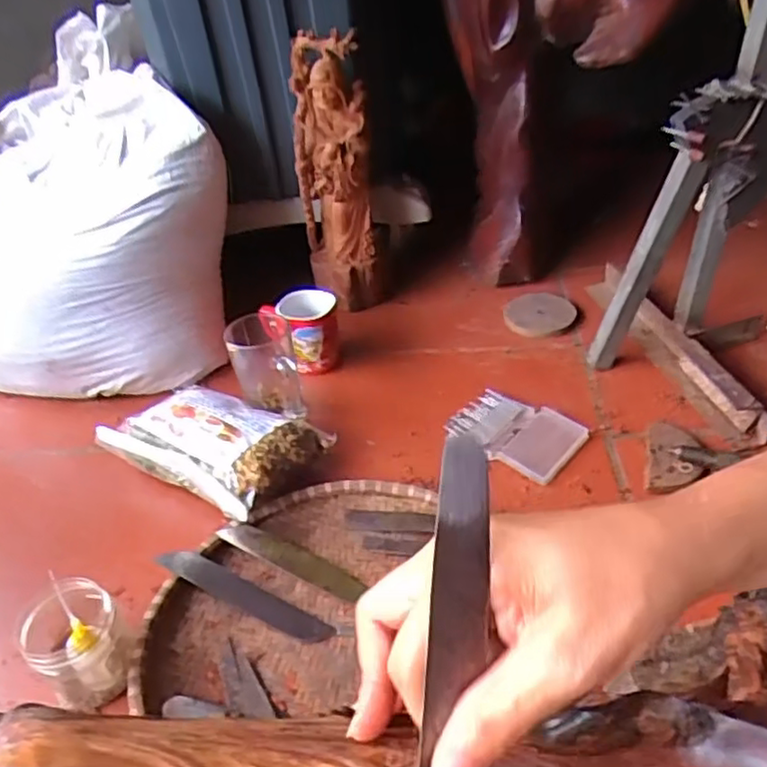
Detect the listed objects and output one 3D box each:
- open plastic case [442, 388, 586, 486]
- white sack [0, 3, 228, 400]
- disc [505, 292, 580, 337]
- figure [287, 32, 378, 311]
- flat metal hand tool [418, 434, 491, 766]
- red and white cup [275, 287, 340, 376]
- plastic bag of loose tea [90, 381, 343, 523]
[{"bbox_3d":[0.150,0.053,0.774,0.135,0.012,0.101,23,46,36],"label":"open plastic case"},{"bbox_3d":[-0.443,-0.239,0.984,0.444,0.366,0.411,-1,36,10],"label":"white sack"},{"bbox_3d":[0.222,-0.101,0.975,0.095,0.015,0.105,-5,36,4],"label":"disc"},{"bbox_3d":[-0.067,-0.283,0.976,0.106,0.362,0.100,-9,36,-3],"label":"figure"},{"bbox_3d":[0.025,0.087,0.228,0.021,0.125,0.004,2,4,-16],"label":"flat metal hand tool"},{"bbox_3d":[-0.094,-0.070,0.914,0.077,0.093,0.071,-17,37,-13],"label":"red and white cup"},{"bbox_3d":[-0.188,0.063,0.766,0.227,0.068,0.140,19,43,32],"label":"plastic bag of loose tea"}]

